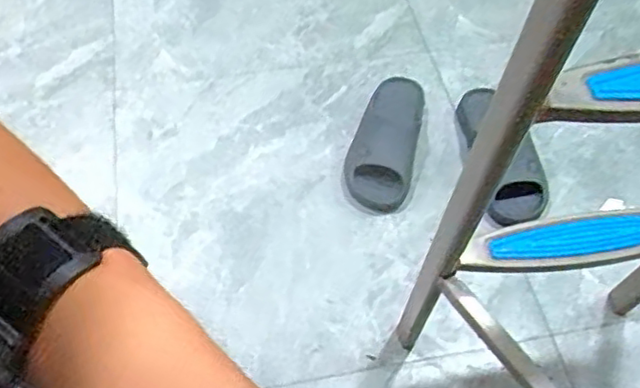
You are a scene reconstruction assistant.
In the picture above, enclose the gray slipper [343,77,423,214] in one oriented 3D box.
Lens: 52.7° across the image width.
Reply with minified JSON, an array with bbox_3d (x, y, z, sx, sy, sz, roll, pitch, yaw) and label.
[{"bbox_3d":[0.108,-0.093,1.077,0.109,0.048,0.267,10,54,8],"label":"gray slipper"}]

